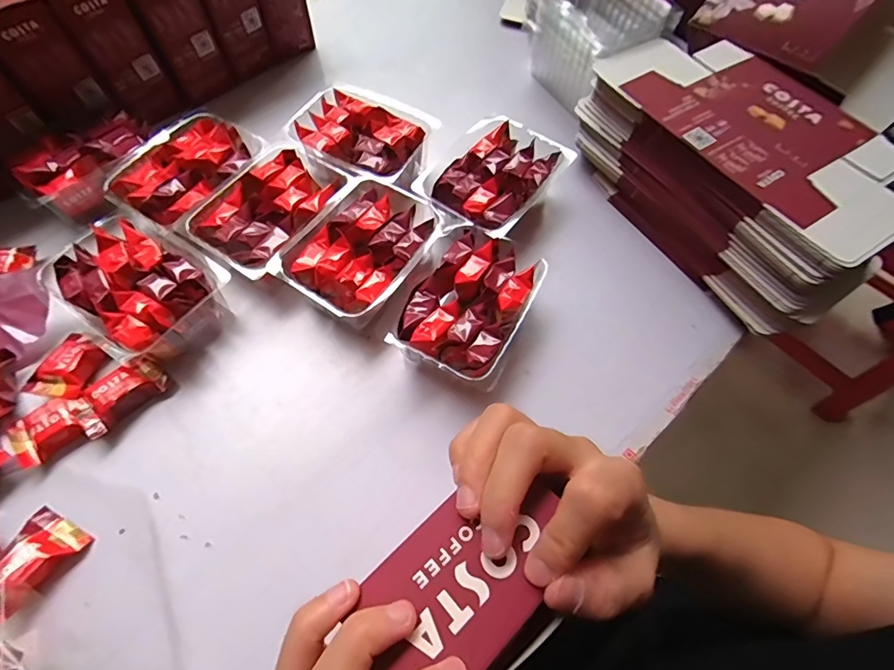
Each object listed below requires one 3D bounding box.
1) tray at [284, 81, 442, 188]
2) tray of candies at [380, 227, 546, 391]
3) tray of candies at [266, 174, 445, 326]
[{"bbox_3d":[-0.076,-0.177,0.410,0.116,0.036,0.091,29,66,13],"label":"tray"},{"bbox_3d":[0.018,-0.017,0.338,0.079,0.047,0.114,24,65,11],"label":"tray of candies"},{"bbox_3d":[-0.065,-0.062,0.360,0.095,0.049,0.119,31,66,14],"label":"tray of candies"}]

